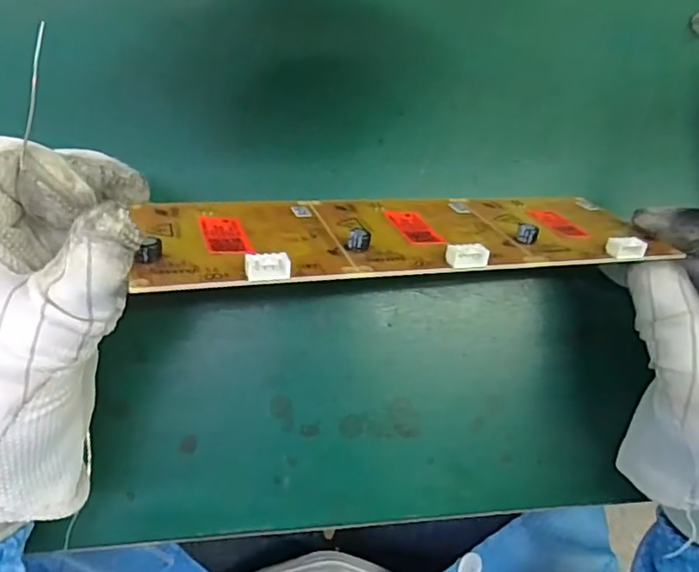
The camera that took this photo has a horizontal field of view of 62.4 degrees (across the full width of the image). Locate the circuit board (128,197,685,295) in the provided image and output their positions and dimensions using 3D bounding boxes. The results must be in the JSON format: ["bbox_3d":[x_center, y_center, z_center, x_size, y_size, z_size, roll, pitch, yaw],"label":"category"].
[{"bbox_3d":[0.028,-0.023,0.224,0.205,0.065,0.007,-4,120,-19],"label":"circuit board"}]

